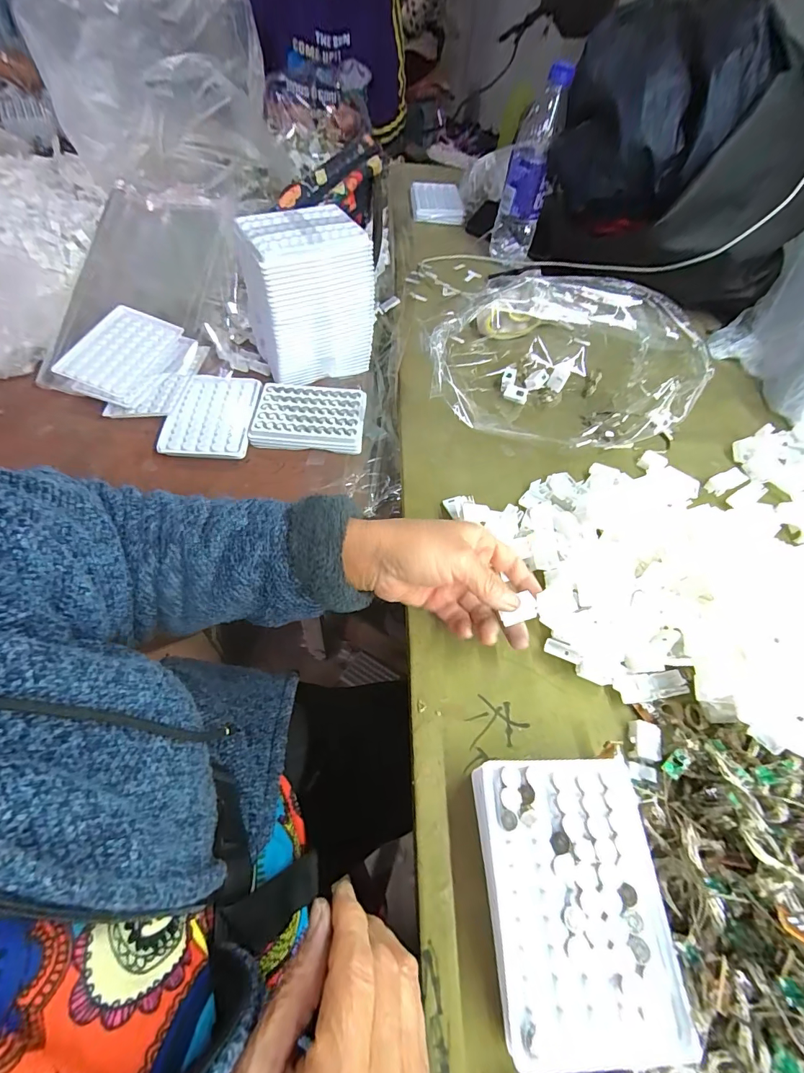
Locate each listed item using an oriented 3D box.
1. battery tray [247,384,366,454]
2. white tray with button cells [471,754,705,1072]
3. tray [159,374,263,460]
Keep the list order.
[{"bbox_3d":[-0.110,-0.144,0.511,0.127,0.025,0.085,4,57,-3],"label":"battery tray"},{"bbox_3d":[0.099,0.204,0.246,0.099,0.031,0.130,-1,57,-6],"label":"white tray with button cells"},{"bbox_3d":[-0.222,-0.145,0.500,0.094,0.011,0.122,1,57,-5],"label":"tray"}]

